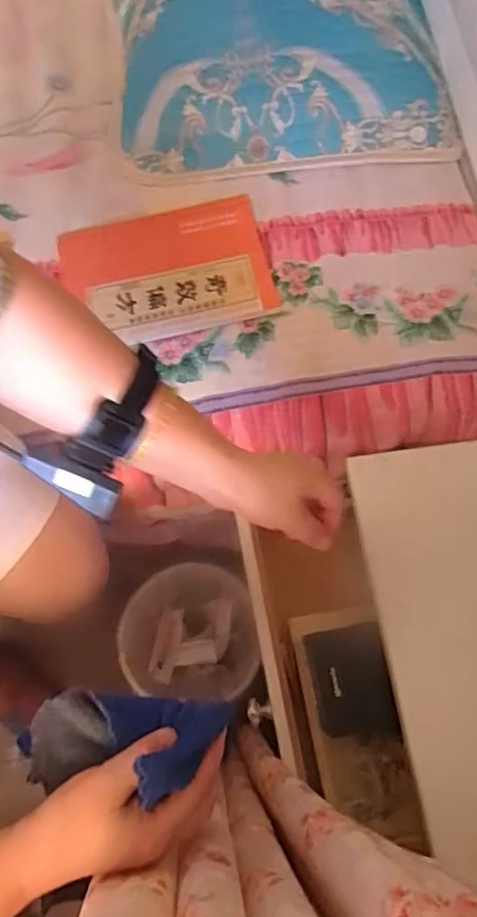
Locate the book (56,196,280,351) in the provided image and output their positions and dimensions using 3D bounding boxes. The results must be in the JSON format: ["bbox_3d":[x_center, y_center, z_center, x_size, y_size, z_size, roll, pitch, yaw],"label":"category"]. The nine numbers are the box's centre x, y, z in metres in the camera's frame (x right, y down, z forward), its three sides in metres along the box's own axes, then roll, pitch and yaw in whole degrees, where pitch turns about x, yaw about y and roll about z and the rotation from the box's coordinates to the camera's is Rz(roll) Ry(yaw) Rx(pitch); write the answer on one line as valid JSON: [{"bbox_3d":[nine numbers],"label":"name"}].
[{"bbox_3d":[-0.081,-0.212,0.660,0.220,0.012,0.165,-12,73,-4],"label":"book"}]

